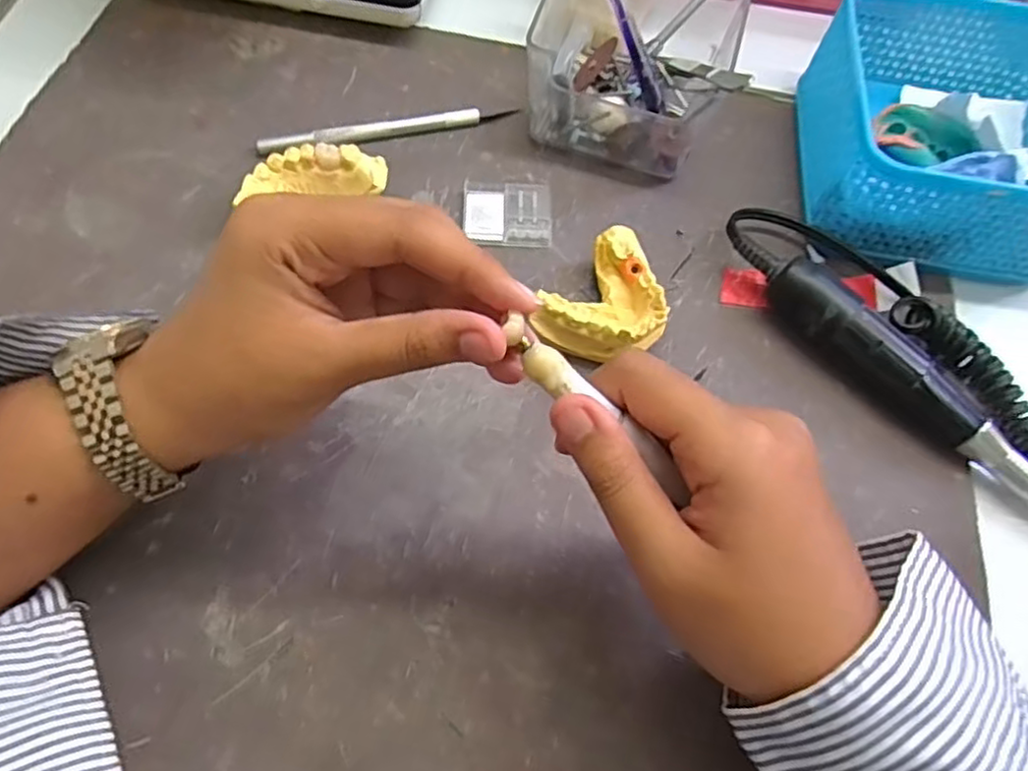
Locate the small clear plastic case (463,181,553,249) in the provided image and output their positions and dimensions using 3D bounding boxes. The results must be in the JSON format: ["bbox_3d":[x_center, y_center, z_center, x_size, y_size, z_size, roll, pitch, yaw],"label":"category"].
[{"bbox_3d":[-0.003,-0.087,0.344,0.043,0.008,0.038,1,66,-3],"label":"small clear plastic case"}]

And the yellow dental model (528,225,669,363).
[{"bbox_3d":[0.044,-0.034,0.311,0.049,0.028,0.064,40,69,13],"label":"yellow dental model"}]

